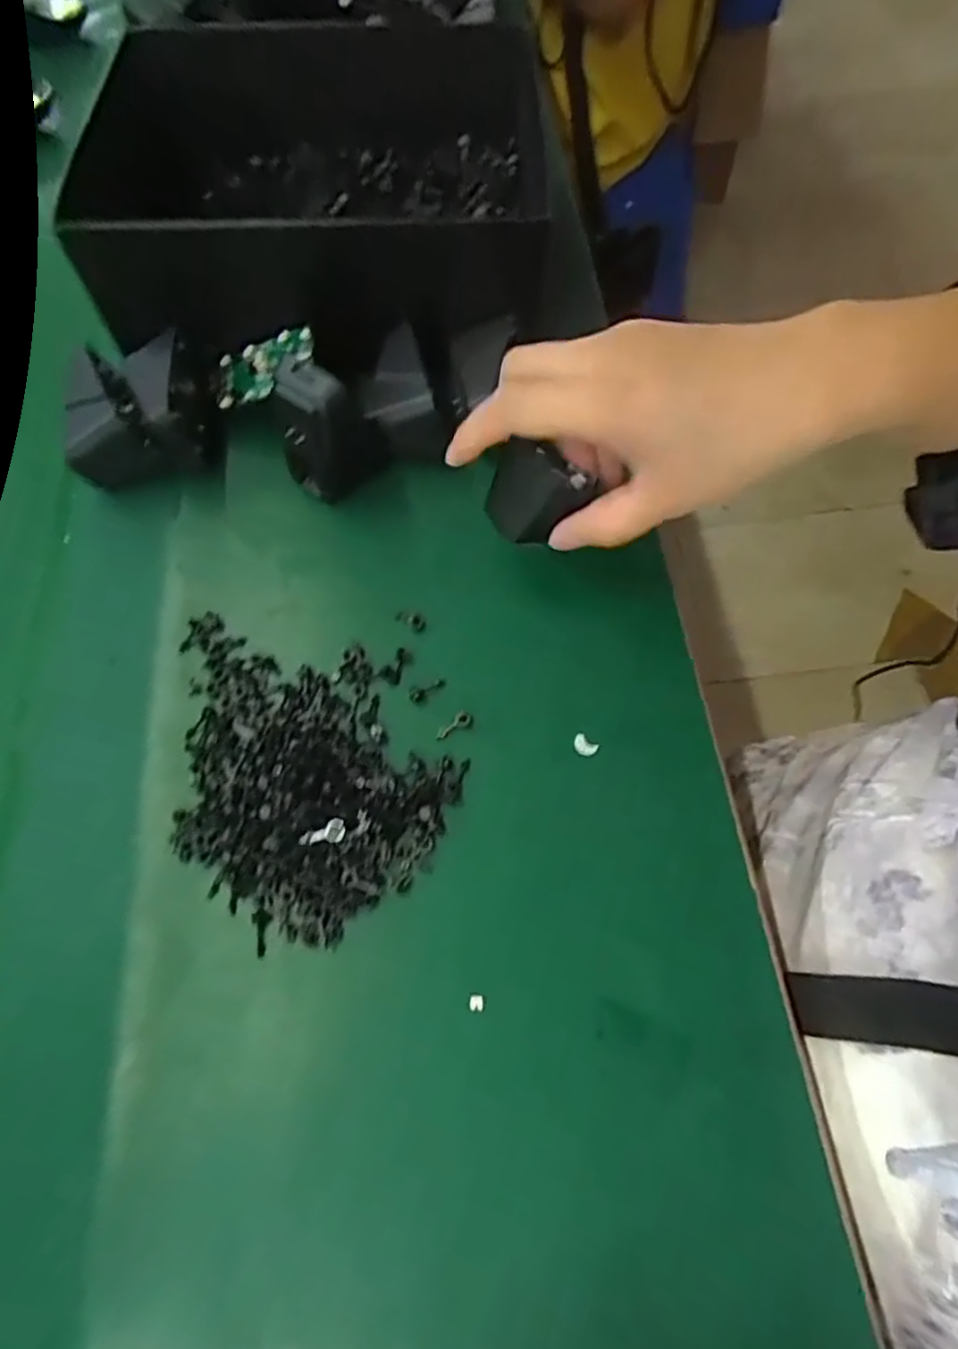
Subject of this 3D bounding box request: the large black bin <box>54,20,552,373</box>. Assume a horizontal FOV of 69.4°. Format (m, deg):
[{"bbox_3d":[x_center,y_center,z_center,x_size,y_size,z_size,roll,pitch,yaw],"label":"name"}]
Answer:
[{"bbox_3d":[-0.085,-0.281,0.391,0.247,0.075,0.204,-2,65,1],"label":"large black bin"}]

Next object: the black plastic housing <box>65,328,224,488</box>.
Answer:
[{"bbox_3d":[-0.174,-0.138,0.355,0.071,0.042,0.074,-11,65,-3],"label":"black plastic housing"}]

